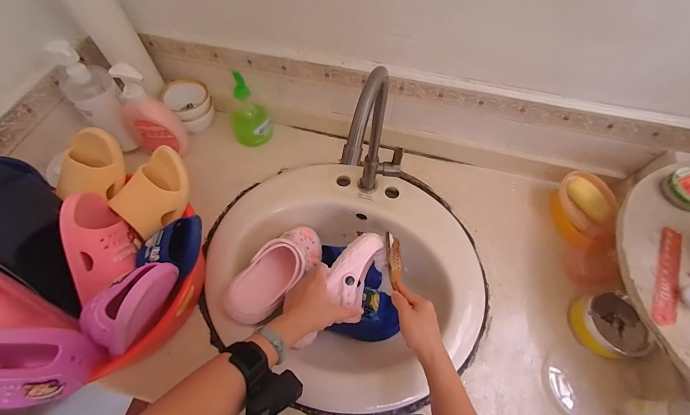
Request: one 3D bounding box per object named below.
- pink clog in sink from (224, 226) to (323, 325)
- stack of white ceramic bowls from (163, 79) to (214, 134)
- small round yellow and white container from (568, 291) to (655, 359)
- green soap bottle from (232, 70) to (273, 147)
[{"bbox_3d":[-0.119,0.107,0.574,0.086,0.072,0.221,31,50,16],"label":"pink clog in sink"},{"bbox_3d":[-0.346,-0.227,0.726,0.090,0.090,0.118,-36,67,-19],"label":"stack of white ceramic bowls"},{"bbox_3d":[0.427,0.192,0.520,0.091,0.054,0.097,1,60,-1],"label":"small round yellow and white container"},{"bbox_3d":[-0.203,-0.204,0.666,0.078,0.141,0.074,1,60,-1],"label":"green soap bottle"}]

